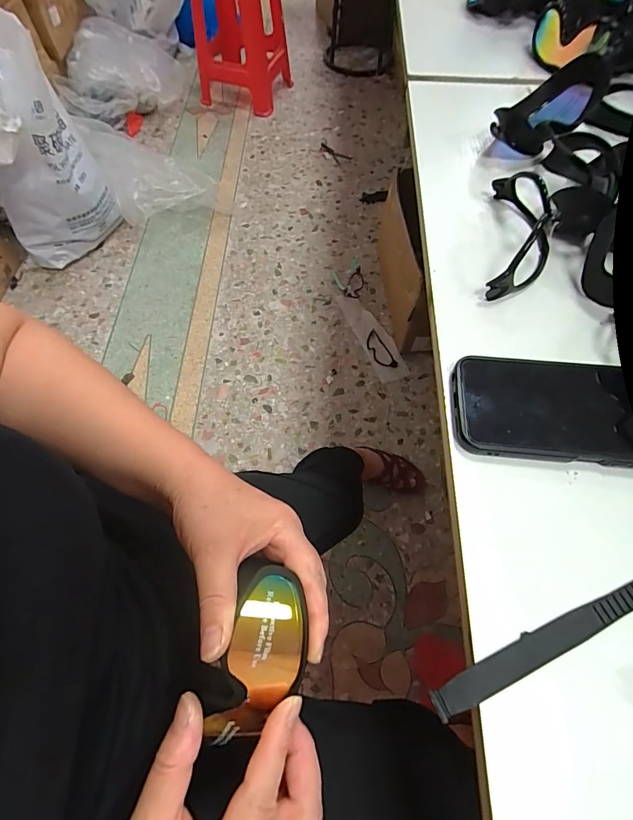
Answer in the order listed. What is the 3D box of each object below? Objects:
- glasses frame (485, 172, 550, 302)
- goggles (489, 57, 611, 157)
[{"bbox_3d":[0.191,-0.164,0.348,0.057,0.048,0.148,14,65,6],"label":"glasses frame"},{"bbox_3d":[0.251,-0.325,0.425,0.084,0.053,0.119,32,68,14],"label":"goggles"}]

